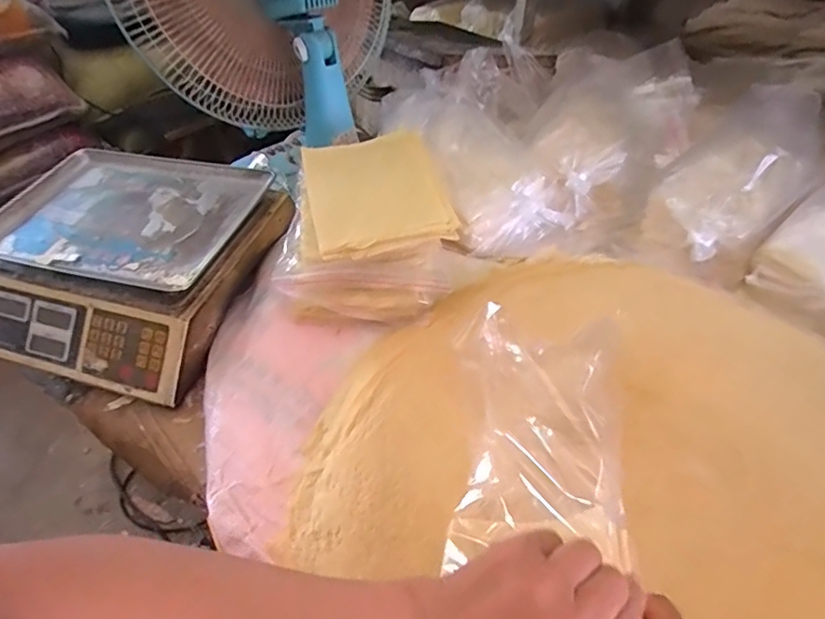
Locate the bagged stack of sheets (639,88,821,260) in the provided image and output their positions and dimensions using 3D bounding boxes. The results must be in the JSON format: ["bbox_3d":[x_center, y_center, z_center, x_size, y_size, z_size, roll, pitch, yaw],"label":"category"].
[{"bbox_3d":[0.442,-0.193,0.695,0.143,0.077,0.321,36,74,31],"label":"bagged stack of sheets"}]

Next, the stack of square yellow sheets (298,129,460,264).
[{"bbox_3d":[-0.058,-0.145,0.645,0.173,0.029,0.196,-19,52,-2],"label":"stack of square yellow sheets"}]

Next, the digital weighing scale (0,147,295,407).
[{"bbox_3d":[-0.385,-0.073,0.707,0.355,0.114,0.318,14,46,14],"label":"digital weighing scale"}]

